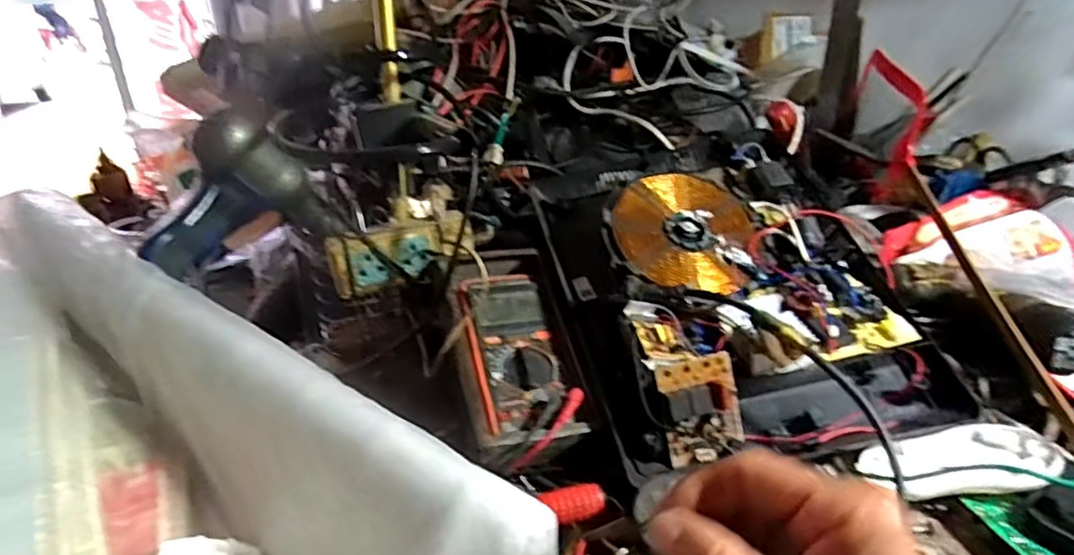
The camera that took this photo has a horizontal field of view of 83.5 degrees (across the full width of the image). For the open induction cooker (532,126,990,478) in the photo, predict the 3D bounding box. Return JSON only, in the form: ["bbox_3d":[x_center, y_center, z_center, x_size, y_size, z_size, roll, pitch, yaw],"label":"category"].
[{"bbox_3d":[0.176,-0.002,0.547,0.302,0.089,0.343,-8,50,-10],"label":"open induction cooker"}]

